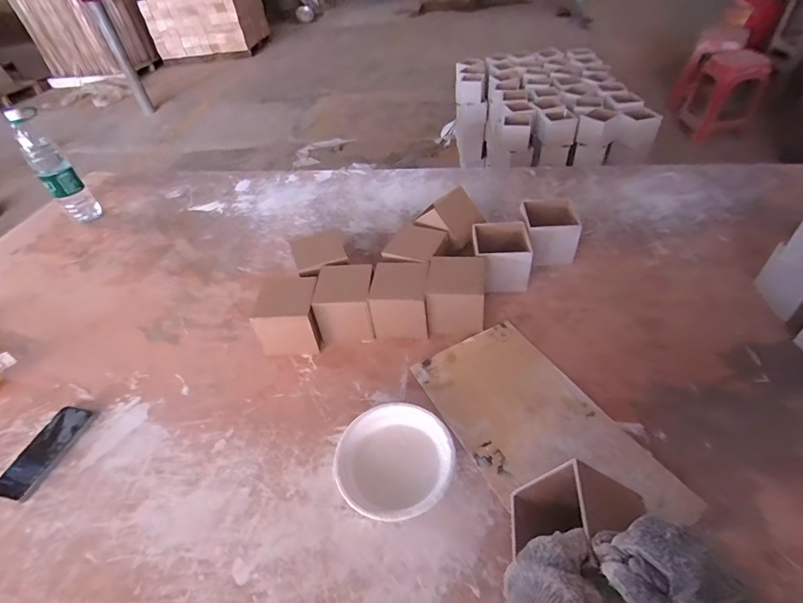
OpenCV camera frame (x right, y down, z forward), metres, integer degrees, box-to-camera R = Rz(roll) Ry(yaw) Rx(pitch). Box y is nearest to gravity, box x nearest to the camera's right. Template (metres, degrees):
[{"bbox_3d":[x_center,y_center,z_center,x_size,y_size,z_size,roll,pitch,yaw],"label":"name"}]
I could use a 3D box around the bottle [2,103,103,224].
[{"bbox_3d":[-1.009,-0.380,1.173,0.094,0.314,0.092,30,54,33],"label":"bottle"}]

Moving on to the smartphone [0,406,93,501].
[{"bbox_3d":[-0.615,0.252,0.689,0.077,0.012,0.157,4,44,12],"label":"smartphone"}]

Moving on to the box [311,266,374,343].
[{"bbox_3d":[-0.112,-0.002,0.825,0.109,0.098,0.126,-4,43,4],"label":"box"}]

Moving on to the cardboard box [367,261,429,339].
[{"bbox_3d":[-0.001,-0.005,0.811,0.109,0.098,0.111,-1,43,7],"label":"cardboard box"}]

